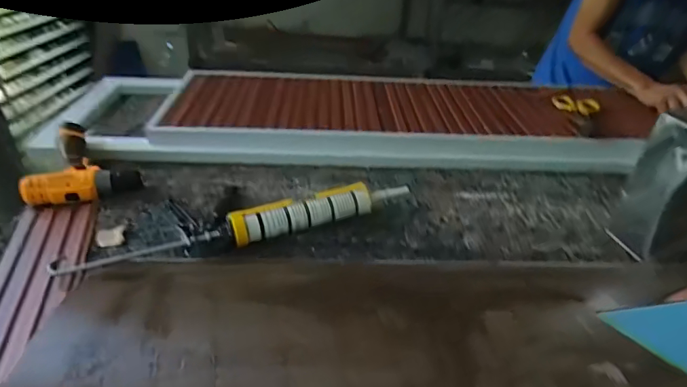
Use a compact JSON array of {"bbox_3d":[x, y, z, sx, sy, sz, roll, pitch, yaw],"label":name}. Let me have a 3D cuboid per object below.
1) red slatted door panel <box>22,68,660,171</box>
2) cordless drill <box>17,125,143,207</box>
[{"bbox_3d":[0.058,-0.198,1.075,1.052,0.068,0.429,3,37,-2],"label":"red slatted door panel"},{"bbox_3d":[-0.506,-0.058,0.845,0.187,0.068,0.215,-14,37,-30],"label":"cordless drill"}]

